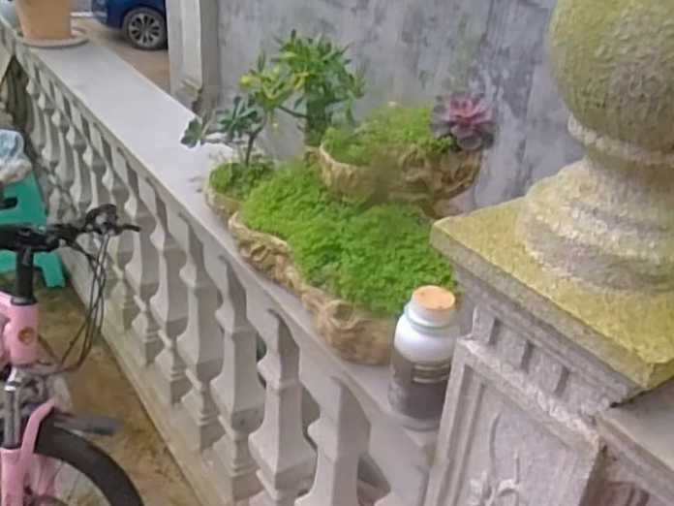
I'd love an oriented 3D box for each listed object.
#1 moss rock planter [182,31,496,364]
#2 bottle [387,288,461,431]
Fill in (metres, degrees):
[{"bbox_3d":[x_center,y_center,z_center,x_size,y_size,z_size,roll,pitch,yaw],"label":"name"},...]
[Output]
[{"bbox_3d":[-0.051,-0.146,1.070,0.218,0.301,0.622,-14,36,-28],"label":"moss rock planter"},{"bbox_3d":[0.099,0.124,0.793,0.066,0.165,0.063,9,31,6],"label":"bottle"}]

